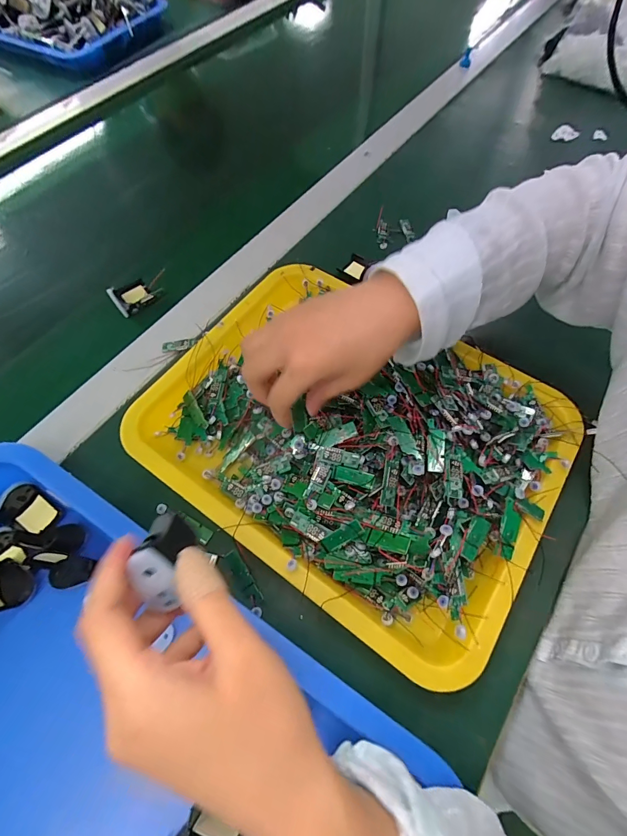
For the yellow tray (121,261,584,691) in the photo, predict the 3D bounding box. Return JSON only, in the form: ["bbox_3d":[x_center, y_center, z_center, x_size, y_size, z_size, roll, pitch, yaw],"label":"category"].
[{"bbox_3d":[0.030,0.005,0.318,0.325,0.049,0.253,33,68,15],"label":"yellow tray"}]

